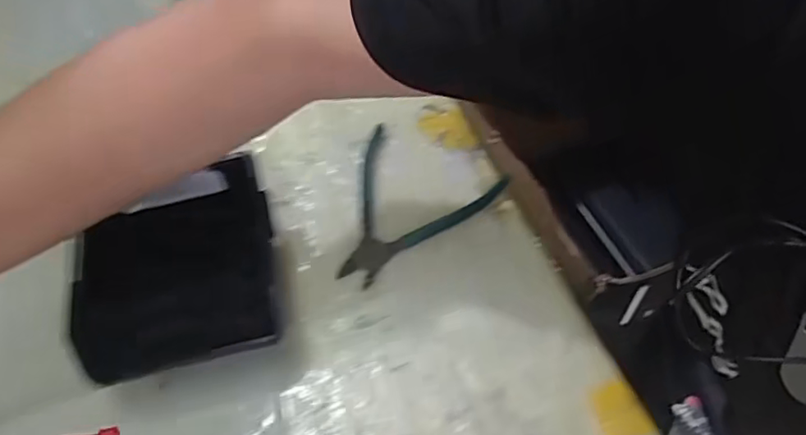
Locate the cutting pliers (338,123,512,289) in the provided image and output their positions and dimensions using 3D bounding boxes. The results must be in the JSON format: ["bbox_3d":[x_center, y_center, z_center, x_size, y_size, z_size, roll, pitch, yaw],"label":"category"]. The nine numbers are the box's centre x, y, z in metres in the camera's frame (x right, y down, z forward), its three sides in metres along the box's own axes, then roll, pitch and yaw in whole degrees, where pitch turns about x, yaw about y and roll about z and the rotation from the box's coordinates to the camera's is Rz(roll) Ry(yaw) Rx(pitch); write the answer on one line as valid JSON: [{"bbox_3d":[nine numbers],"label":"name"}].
[{"bbox_3d":[-0.001,-0.005,0.450,0.115,0.013,0.130,25,59,18],"label":"cutting pliers"}]

